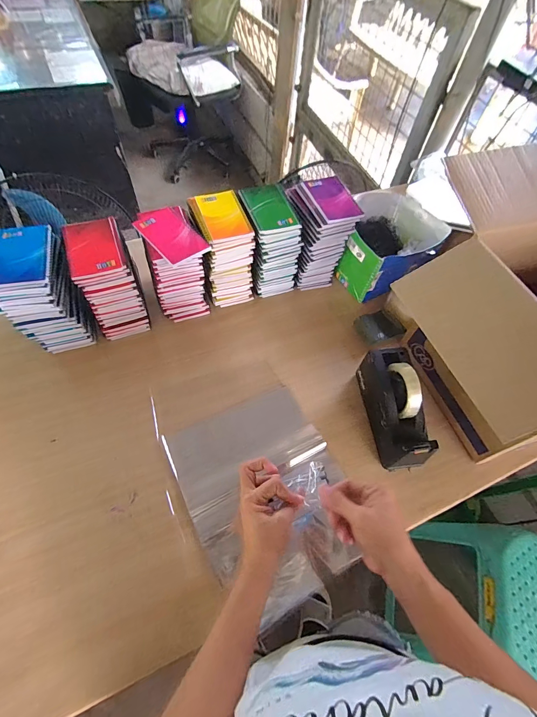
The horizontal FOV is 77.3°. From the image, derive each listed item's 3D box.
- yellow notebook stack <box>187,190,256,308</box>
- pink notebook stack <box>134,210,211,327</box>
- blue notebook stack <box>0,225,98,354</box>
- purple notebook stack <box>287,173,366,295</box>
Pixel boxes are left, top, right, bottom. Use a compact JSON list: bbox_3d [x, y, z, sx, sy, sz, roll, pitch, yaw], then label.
[{"bbox_3d":[-0.098,-0.226,0.716,0.099,0.195,0.132,-21,62,-16],"label":"yellow notebook stack"},{"bbox_3d":[-0.181,-0.172,0.677,0.106,0.188,0.120,-23,63,-17],"label":"pink notebook stack"},{"bbox_3d":[-0.407,-0.109,0.627,0.105,0.205,0.118,-11,60,-10],"label":"blue notebook stack"},{"bbox_3d":[0.105,-0.275,0.782,0.124,0.215,0.137,-20,63,-16],"label":"purple notebook stack"}]

